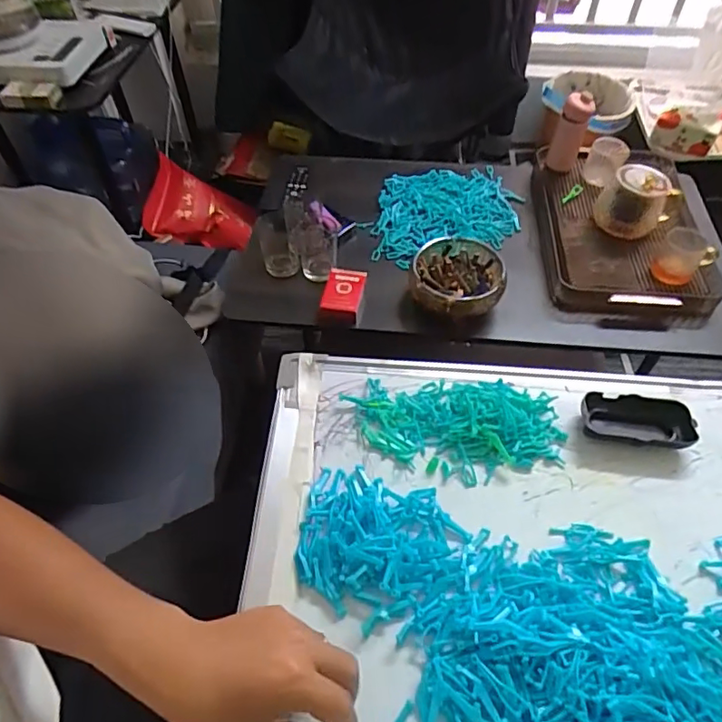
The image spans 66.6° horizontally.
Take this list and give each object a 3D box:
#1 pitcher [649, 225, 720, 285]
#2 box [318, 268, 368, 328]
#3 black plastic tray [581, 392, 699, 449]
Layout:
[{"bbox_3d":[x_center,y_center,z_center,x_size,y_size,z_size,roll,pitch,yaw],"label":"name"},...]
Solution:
[{"bbox_3d":[0.477,-0.157,0.820,0.059,0.056,0.070,-23,55,-16],"label":"pitcher"},{"bbox_3d":[-0.026,-0.100,0.840,0.063,0.029,0.101,5,53,5],"label":"box"},{"bbox_3d":[0.286,0.063,0.572,0.107,0.023,0.053,7,52,2],"label":"black plastic tray"}]

